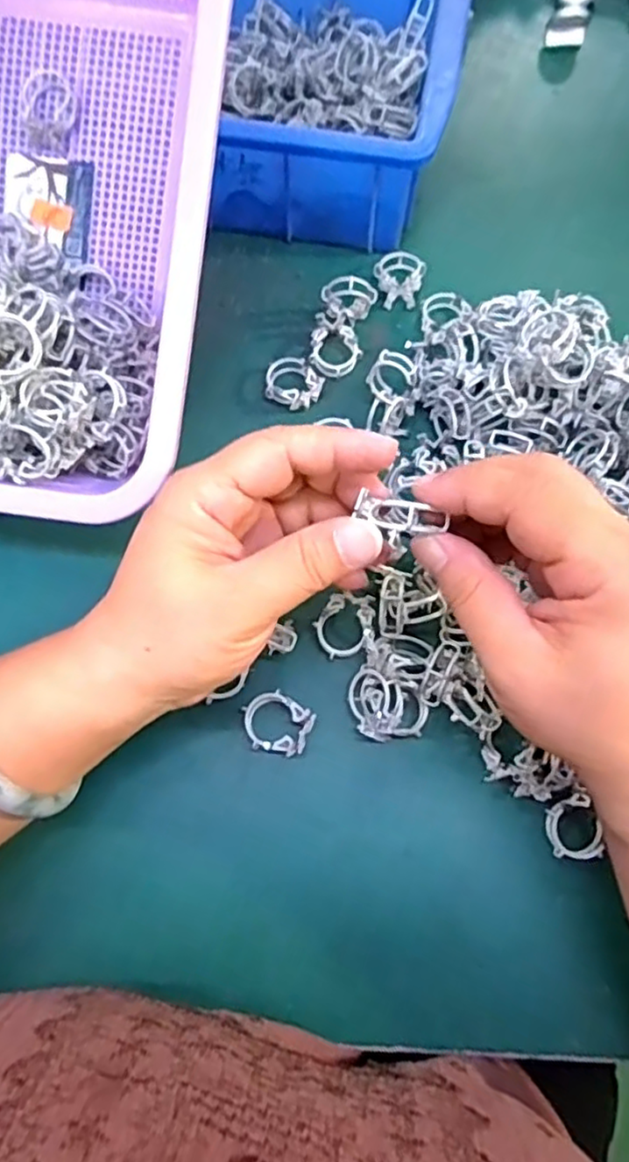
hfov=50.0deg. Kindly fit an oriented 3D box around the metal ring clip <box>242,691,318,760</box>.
[{"bbox_3d":[-0.017,0.064,0.300,0.030,0.012,0.025,22,73,6],"label":"metal ring clip"}]

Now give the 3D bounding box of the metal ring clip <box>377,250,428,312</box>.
[{"bbox_3d":[0.048,-0.171,0.380,0.027,0.010,0.035,6,73,1],"label":"metal ring clip"}]

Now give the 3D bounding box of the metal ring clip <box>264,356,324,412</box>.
[{"bbox_3d":[-0.011,-0.104,0.354,0.029,0.009,0.025,37,75,10],"label":"metal ring clip"}]

